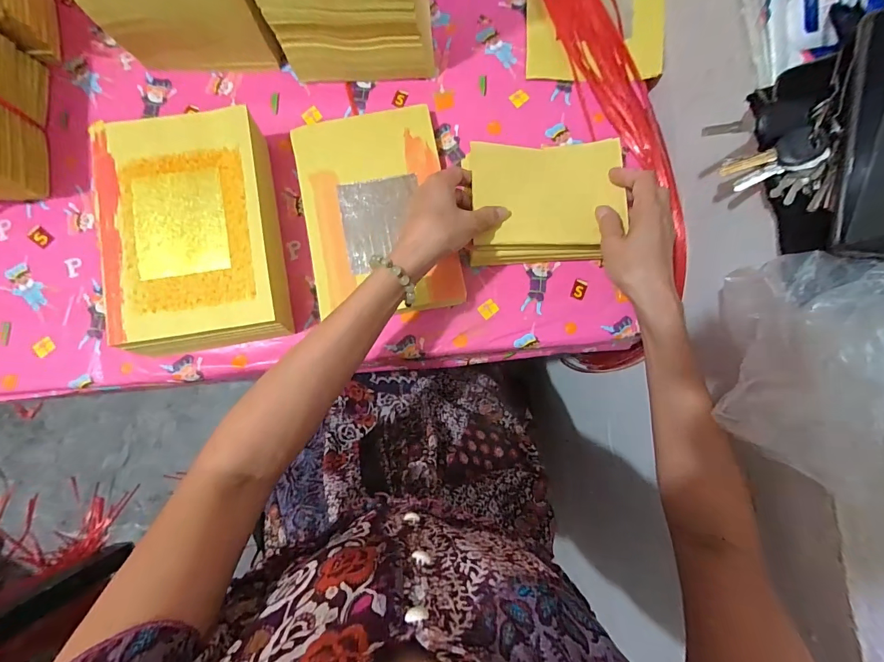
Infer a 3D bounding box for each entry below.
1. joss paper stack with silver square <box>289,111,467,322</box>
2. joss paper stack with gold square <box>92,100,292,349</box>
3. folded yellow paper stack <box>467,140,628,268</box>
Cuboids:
[{"bbox_3d":[-0.073,-0.133,0.455,0.164,0.022,0.230,-9,85,-2],"label":"joss paper stack with silver square"},{"bbox_3d":[-0.260,-0.103,0.426,0.160,0.061,0.241,-9,85,-2],"label":"joss paper stack with gold square"},{"bbox_3d":[0.107,-0.137,0.420,0.156,0.039,0.130,1,84,-1],"label":"folded yellow paper stack"}]

